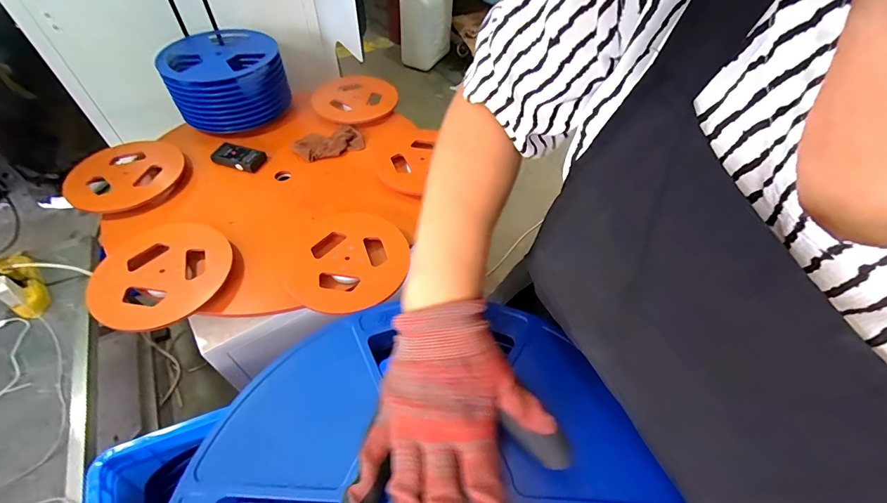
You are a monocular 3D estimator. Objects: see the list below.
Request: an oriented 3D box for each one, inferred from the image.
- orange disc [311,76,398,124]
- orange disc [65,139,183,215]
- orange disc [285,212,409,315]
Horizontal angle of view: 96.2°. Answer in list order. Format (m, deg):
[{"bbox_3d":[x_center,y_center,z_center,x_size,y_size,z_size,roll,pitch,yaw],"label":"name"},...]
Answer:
[{"bbox_3d":[-0.290,-0.499,1.287,0.218,0.021,0.239,3,58,-4],"label":"orange disc"},{"bbox_3d":[-0.847,-0.217,1.062,0.265,0.034,0.245,-31,59,-26],"label":"orange disc"},{"bbox_3d":[-0.218,0.022,0.900,0.264,0.031,0.265,2,51,-2],"label":"orange disc"}]

